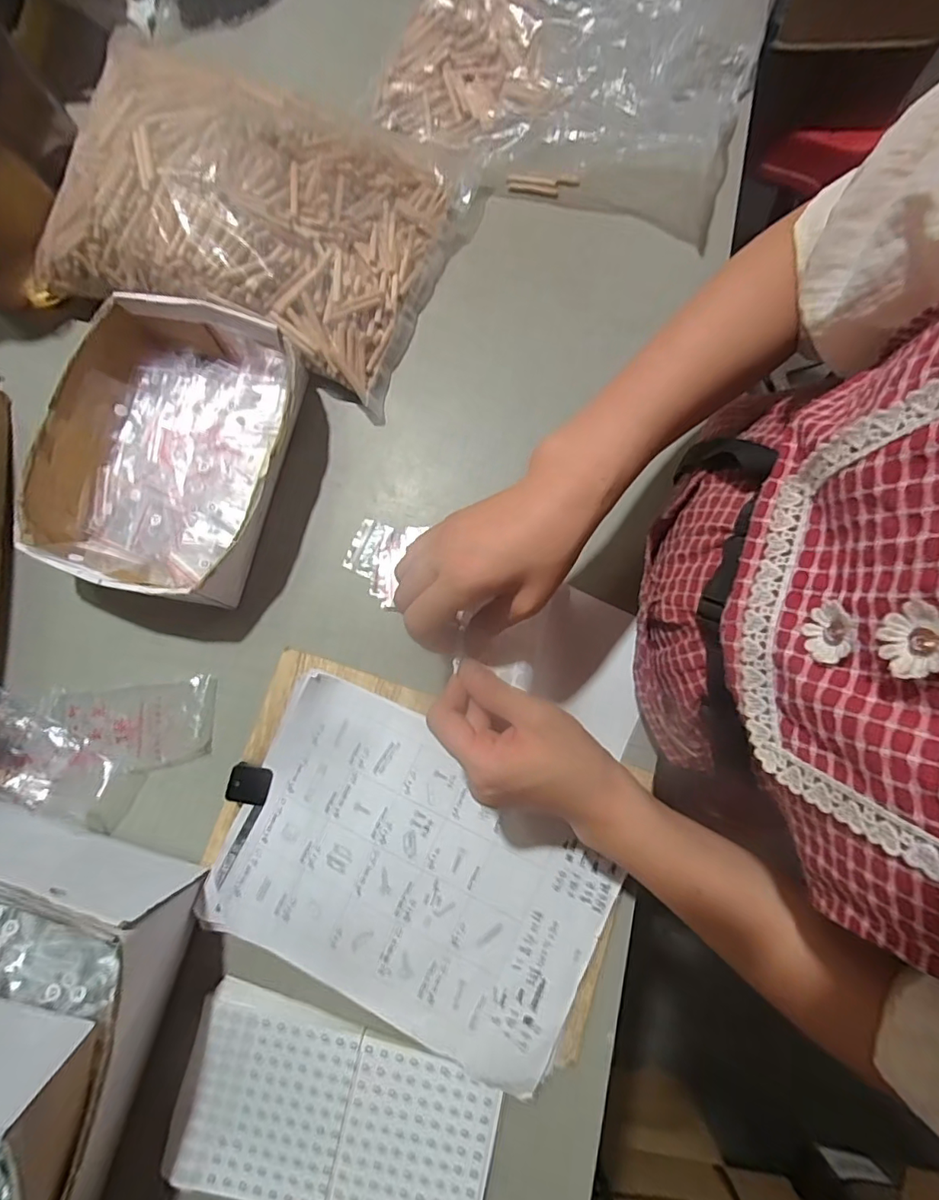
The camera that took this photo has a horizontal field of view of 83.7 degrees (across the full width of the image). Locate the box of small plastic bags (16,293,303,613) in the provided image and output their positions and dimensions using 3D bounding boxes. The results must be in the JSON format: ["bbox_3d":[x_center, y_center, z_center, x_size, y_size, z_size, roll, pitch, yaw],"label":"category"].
[{"bbox_3d":[-0.251,-0.126,0.446,0.196,0.059,0.238,12,79,3],"label":"box of small plastic bags"}]

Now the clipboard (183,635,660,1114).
[{"bbox_3d":[-0.043,0.205,0.414,0.332,0.018,0.218,26,80,5],"label":"clipboard"}]

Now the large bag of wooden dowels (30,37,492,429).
[{"bbox_3d":[-0.186,-0.351,0.471,0.322,0.089,0.246,23,80,5],"label":"large bag of wooden dowels"}]

